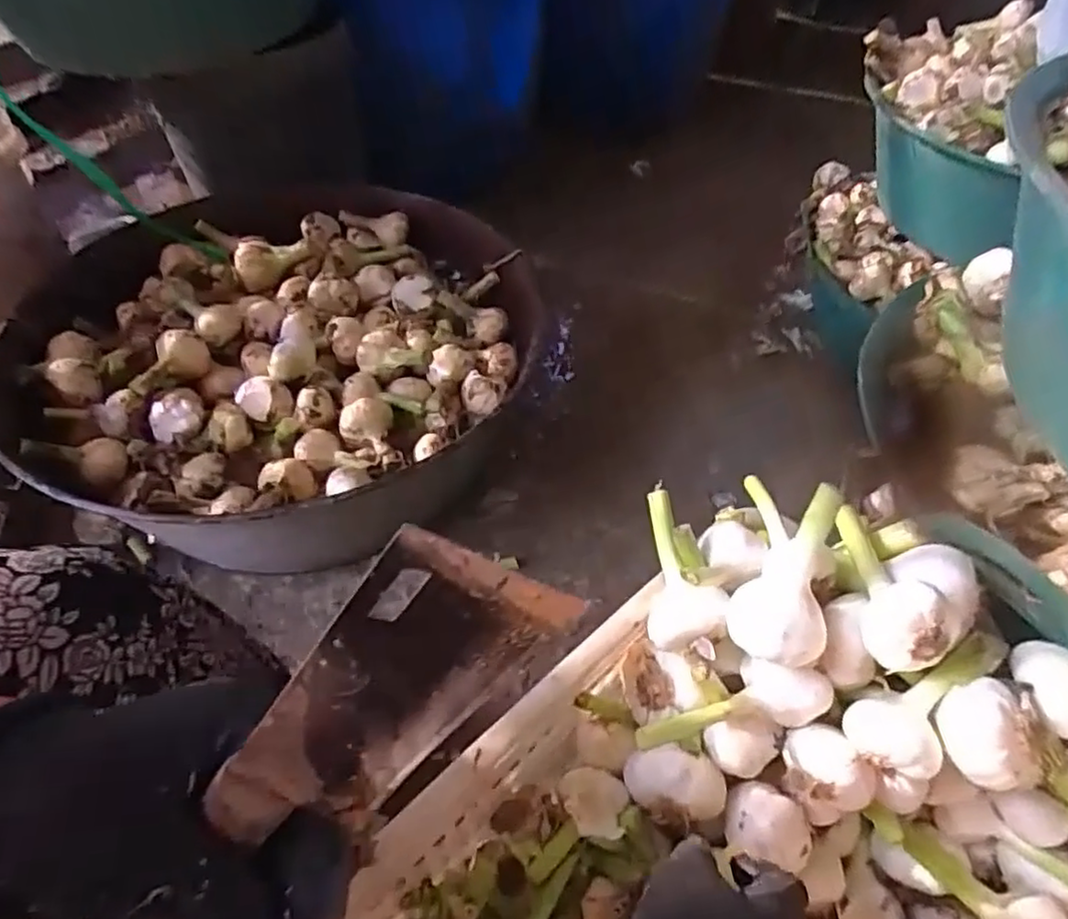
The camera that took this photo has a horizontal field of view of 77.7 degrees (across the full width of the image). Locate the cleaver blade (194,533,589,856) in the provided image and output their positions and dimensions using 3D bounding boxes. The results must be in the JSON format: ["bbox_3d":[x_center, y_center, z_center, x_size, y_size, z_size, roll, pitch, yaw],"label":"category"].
[{"bbox_3d":[-0.043,0.071,0.182,0.051,0.130,0.007,29,29,-9],"label":"cleaver blade"}]

